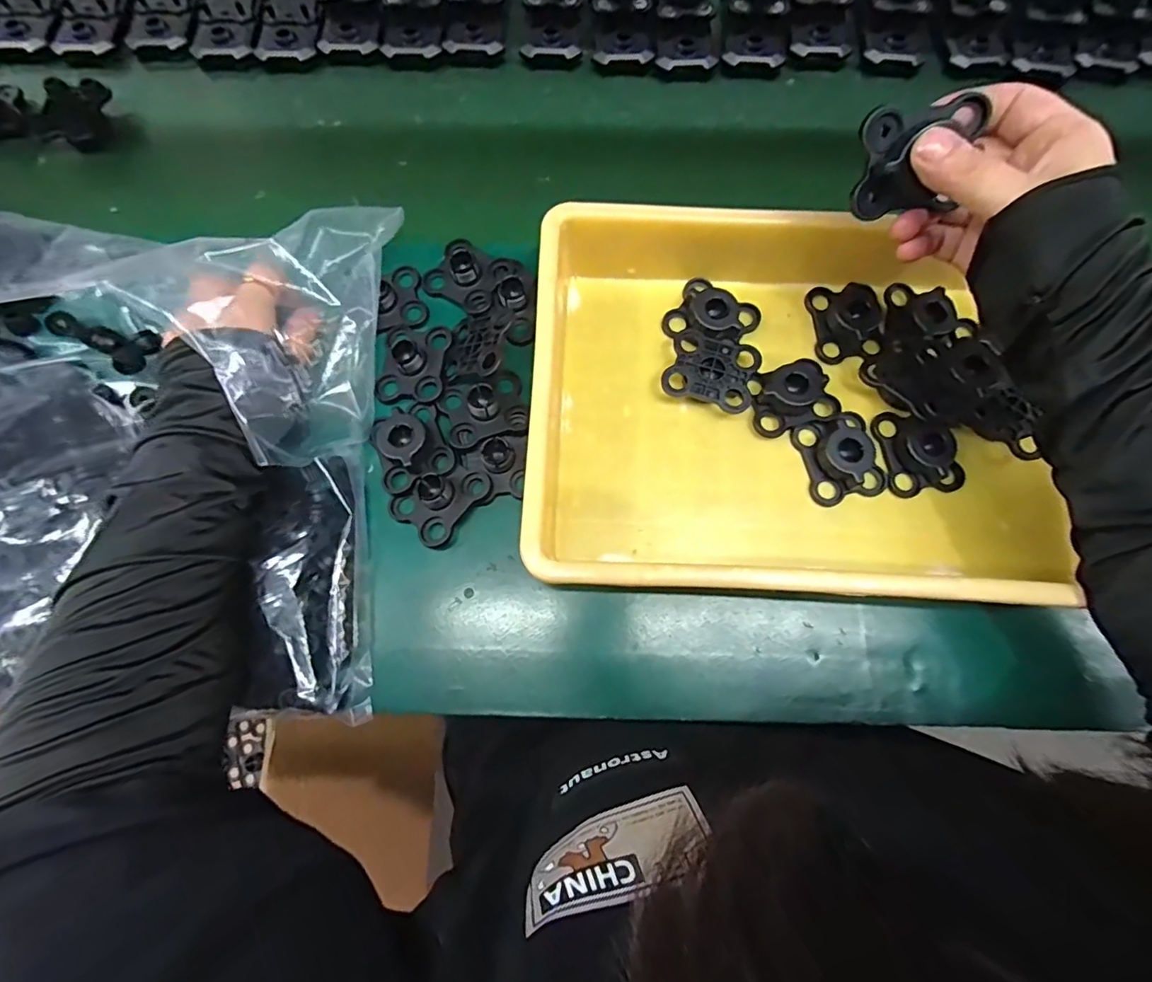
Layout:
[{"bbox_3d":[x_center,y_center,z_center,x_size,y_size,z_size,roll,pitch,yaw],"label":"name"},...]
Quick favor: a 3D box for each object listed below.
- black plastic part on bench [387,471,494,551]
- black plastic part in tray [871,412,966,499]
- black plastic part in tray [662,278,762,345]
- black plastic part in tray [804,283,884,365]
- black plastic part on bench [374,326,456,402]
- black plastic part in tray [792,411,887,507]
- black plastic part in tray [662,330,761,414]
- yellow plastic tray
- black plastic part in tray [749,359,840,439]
[{"bbox_3d":[-0.091,0.003,0.356,0.048,0.020,0.059,39,78,9],"label":"black plastic part on bench"},{"bbox_3d":[0.236,-0.029,0.362,0.049,0.026,0.058,-9,75,-3],"label":"black plastic part in tray"},{"bbox_3d":[0.099,-0.128,0.388,0.059,0.019,0.050,35,77,9],"label":"black plastic part in tray"},{"bbox_3d":[0.195,-0.126,0.383,0.044,0.021,0.057,-7,75,-2],"label":"black plastic part in tray"},{"bbox_3d":[-0.116,-0.094,0.380,0.048,0.015,0.059,5,75,1],"label":"black plastic part on bench"},{"bbox_3d":[0.181,-0.024,0.361,0.050,0.020,0.059,-13,75,-4],"label":"black plastic part in tray"},{"bbox_3d":[0.094,-0.083,0.375,0.059,0.020,0.053,18,75,4],"label":"black plastic part in tray"},{"bbox_3d":[0.133,-0.057,0.354,0.315,0.062,0.244,1,75,0],"label":"yellow plastic tray"},{"bbox_3d":[0.151,-0.067,0.370,0.056,0.022,0.046,-15,75,-4],"label":"black plastic part in tray"}]

